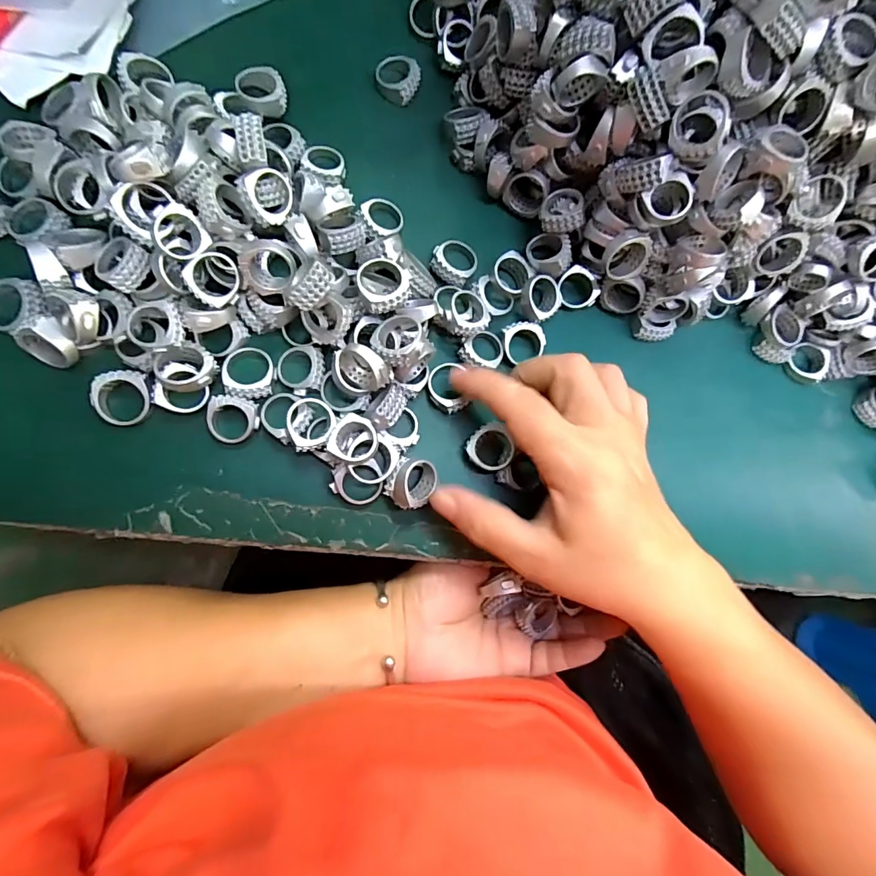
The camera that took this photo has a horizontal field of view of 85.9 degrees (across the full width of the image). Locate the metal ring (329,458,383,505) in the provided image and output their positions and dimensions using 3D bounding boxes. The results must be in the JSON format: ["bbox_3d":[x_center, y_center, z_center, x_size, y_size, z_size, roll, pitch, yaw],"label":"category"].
[{"bbox_3d":[-0.040,0.022,0.230,0.025,0.007,0.021,-8,86,-10],"label":"metal ring"}]

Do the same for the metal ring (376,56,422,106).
[{"bbox_3d":[-0.022,-0.195,0.255,0.022,0.007,0.022,1,84,-9],"label":"metal ring"}]

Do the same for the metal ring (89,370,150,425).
[{"bbox_3d":[-0.143,-0.018,0.214,0.024,0.007,0.025,1,84,-9],"label":"metal ring"}]

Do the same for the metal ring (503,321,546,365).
[{"bbox_3d":[0.047,-0.051,0.253,0.024,0.008,0.021,-10,86,-10],"label":"metal ring"}]

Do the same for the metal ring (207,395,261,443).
[{"bbox_3d":[-0.096,-0.008,0.222,0.023,0.006,0.022,1,84,-9],"label":"metal ring"}]

